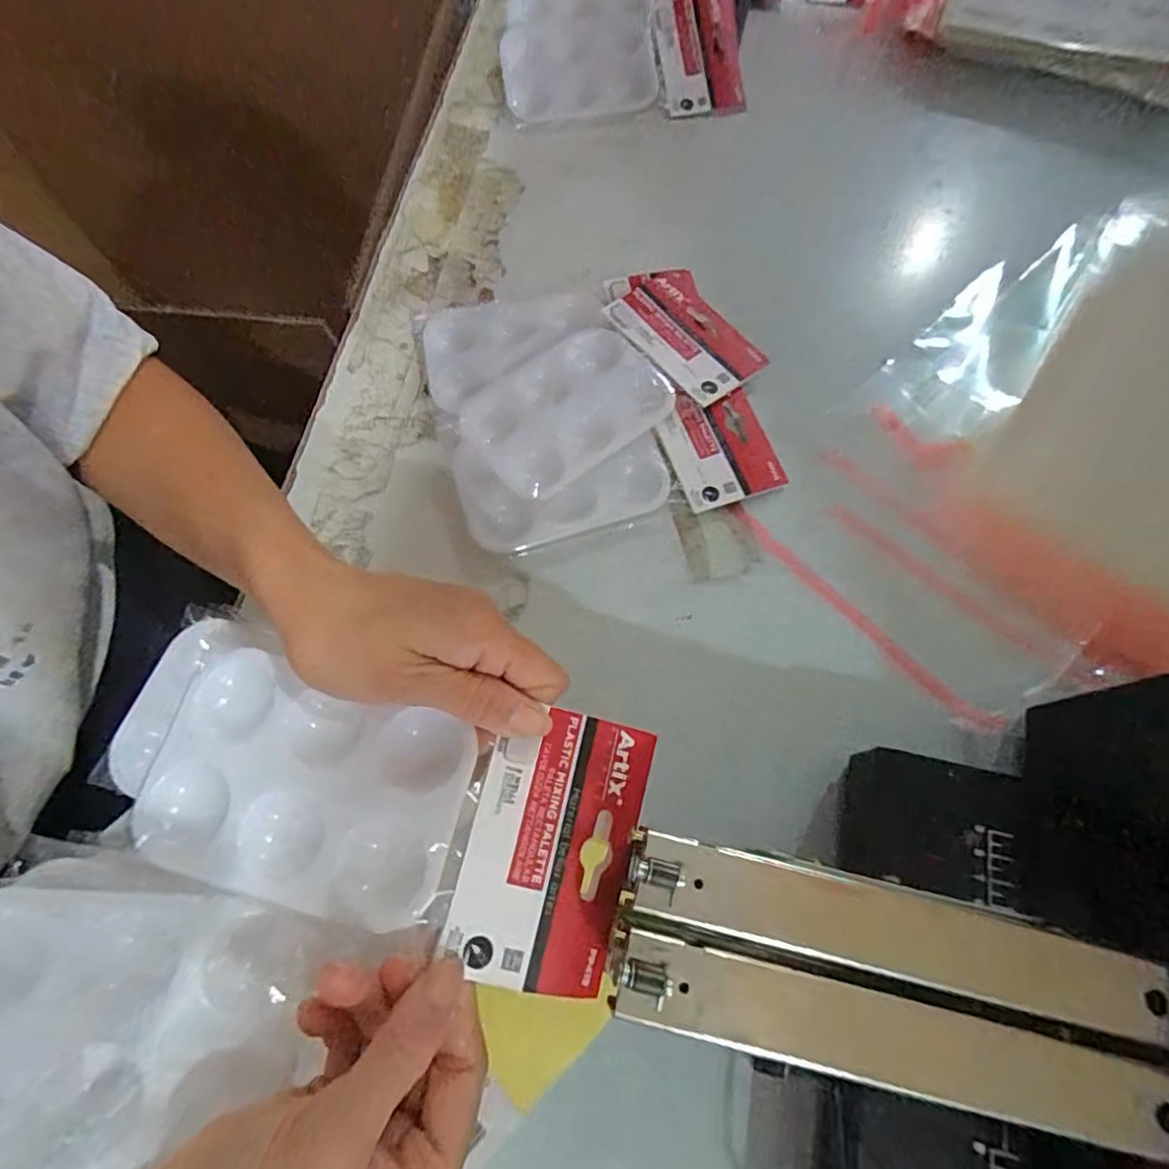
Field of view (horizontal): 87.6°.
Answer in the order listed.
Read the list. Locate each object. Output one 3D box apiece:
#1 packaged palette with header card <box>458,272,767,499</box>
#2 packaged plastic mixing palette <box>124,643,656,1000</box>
[{"bbox_3d":[0.017,-0.128,0.397,0.192,0.023,0.092,-34,72,-11],"label":"packaged palette with header card"},{"bbox_3d":[-0.074,0.086,0.237,0.184,0.015,0.093,12,70,2],"label":"packaged plastic mixing palette"}]

